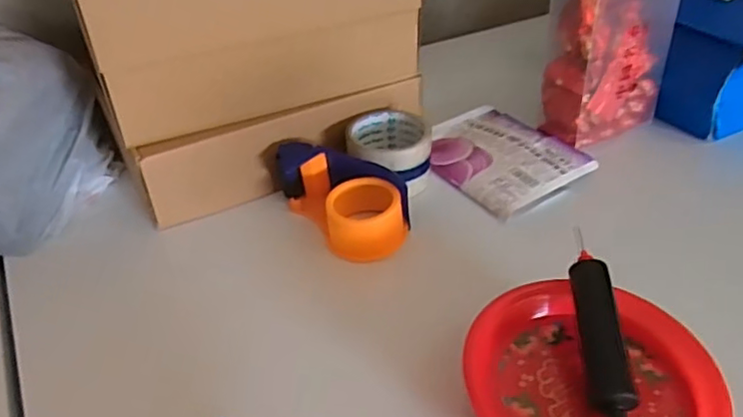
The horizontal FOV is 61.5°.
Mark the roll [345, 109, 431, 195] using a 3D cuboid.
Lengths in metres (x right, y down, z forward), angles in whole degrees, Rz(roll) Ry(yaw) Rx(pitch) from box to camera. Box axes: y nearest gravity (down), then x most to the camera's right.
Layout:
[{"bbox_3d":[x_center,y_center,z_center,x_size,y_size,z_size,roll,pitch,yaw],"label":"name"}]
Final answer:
[{"bbox_3d":[0.020,-0.061,0.663,0.093,0.053,0.093,-1,37,1],"label":"roll"}]

